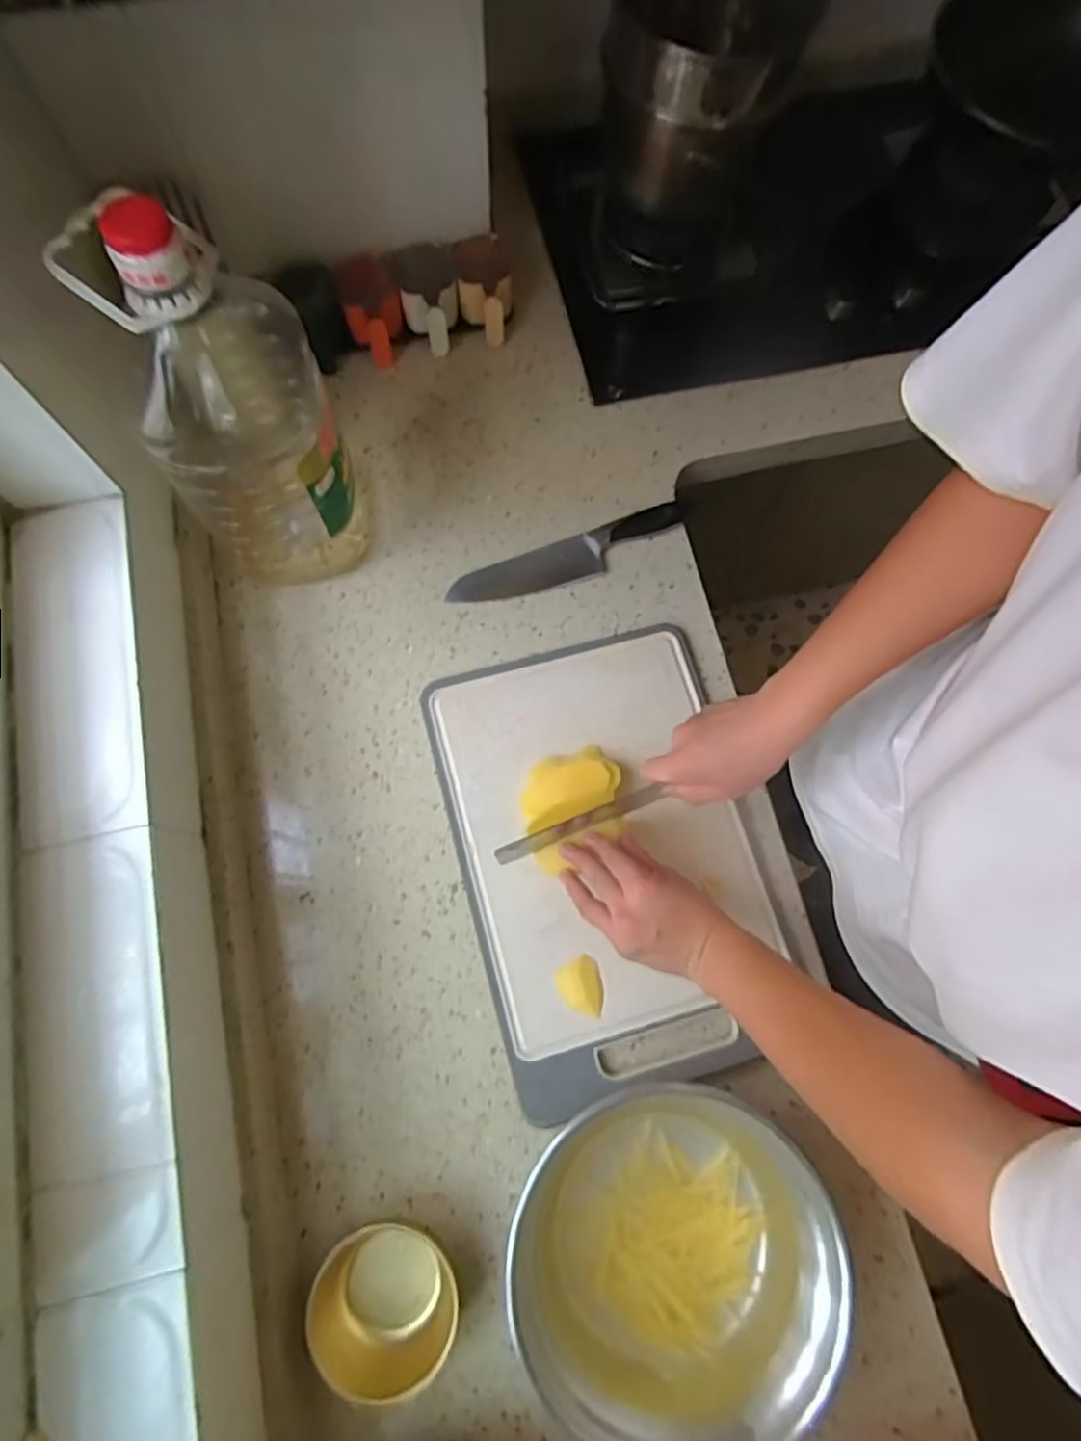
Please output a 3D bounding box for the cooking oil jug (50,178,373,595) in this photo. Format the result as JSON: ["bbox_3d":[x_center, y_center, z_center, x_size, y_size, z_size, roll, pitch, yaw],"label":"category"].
[{"bbox_3d":[-0.255,-0.266,0.581,0.132,0.339,0.151,-15,75,-4],"label":"cooking oil jug"}]

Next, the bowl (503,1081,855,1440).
[{"bbox_3d":[0.096,0.428,0.518,0.226,0.110,0.229,0,75,0],"label":"bowl"}]

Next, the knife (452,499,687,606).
[{"bbox_3d":[0.033,-0.183,0.731,0.275,0.014,0.050,-22,76,-6],"label":"knife"}]

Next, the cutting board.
[{"bbox_3d":[0.078,0.120,0.648,0.311,0.019,0.418,-15,75,-4],"label":"cutting board"}]

